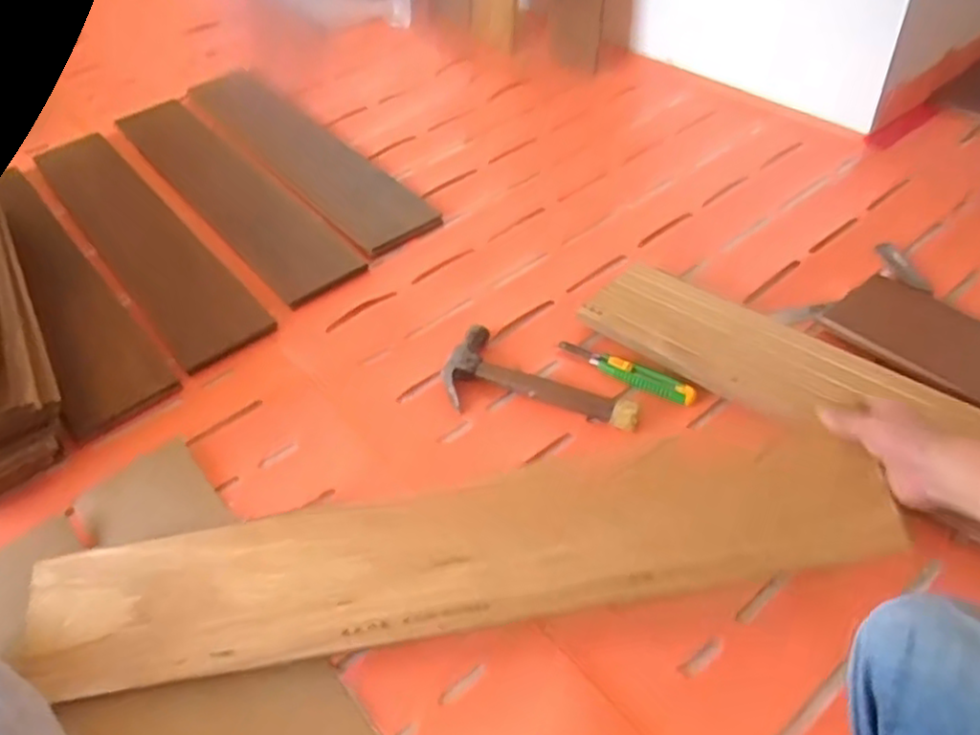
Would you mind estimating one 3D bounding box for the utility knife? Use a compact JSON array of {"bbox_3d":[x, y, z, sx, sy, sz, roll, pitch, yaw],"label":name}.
[{"bbox_3d":[0.190,0.004,0.998,0.203,0.018,0.027,27,55,29],"label":"utility knife"}]

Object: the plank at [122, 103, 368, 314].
[{"bbox_3d":[-0.535,-0.368,1.443,0.164,0.017,0.869,-33,51,-23],"label":"plank"}]

